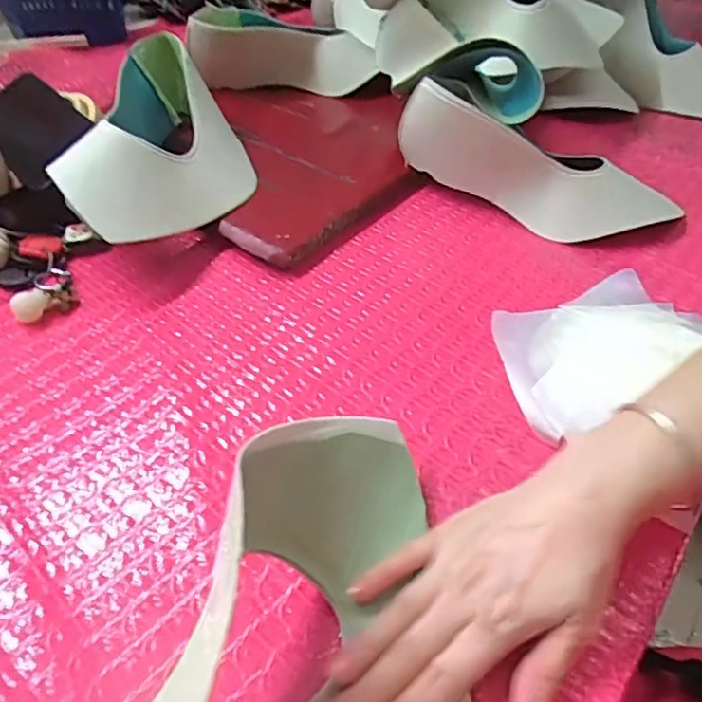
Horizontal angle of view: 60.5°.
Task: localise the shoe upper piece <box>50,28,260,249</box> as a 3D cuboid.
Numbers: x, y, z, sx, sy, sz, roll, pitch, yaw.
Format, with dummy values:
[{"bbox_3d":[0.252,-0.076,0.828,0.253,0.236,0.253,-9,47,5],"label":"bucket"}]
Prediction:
[{"bbox_3d":[-0.143,-0.163,0.497,0.120,0.092,0.245,-1,44,-3],"label":"shoe upper piece"}]

